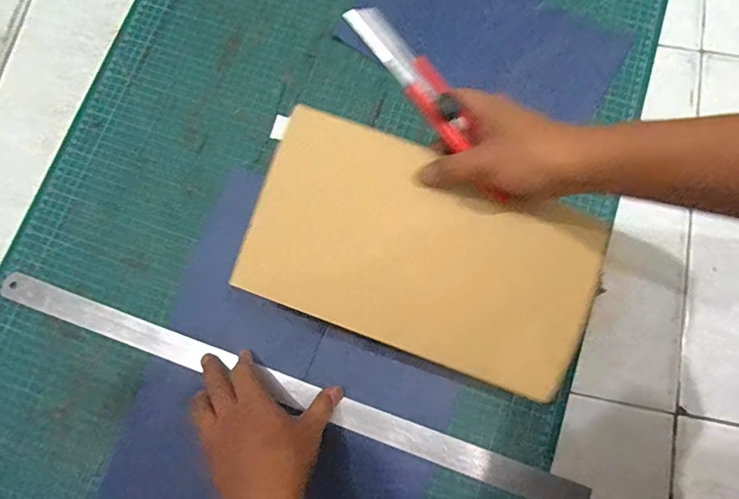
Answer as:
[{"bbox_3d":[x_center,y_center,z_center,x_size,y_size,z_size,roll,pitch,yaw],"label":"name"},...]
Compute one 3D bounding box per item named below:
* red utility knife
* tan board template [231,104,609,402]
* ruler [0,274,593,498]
[{"bbox_3d":[0.054,-0.114,0.367,0.028,0.013,0.184,-43,101,-7],"label":"red utility knife"},{"bbox_3d":[0.049,0.006,0.408,0.296,0.011,0.166,21,93,-3],"label":"tan board template"},{"bbox_3d":[-0.088,0.135,0.462,0.612,0.006,0.028,19,78,5],"label":"ruler"}]

